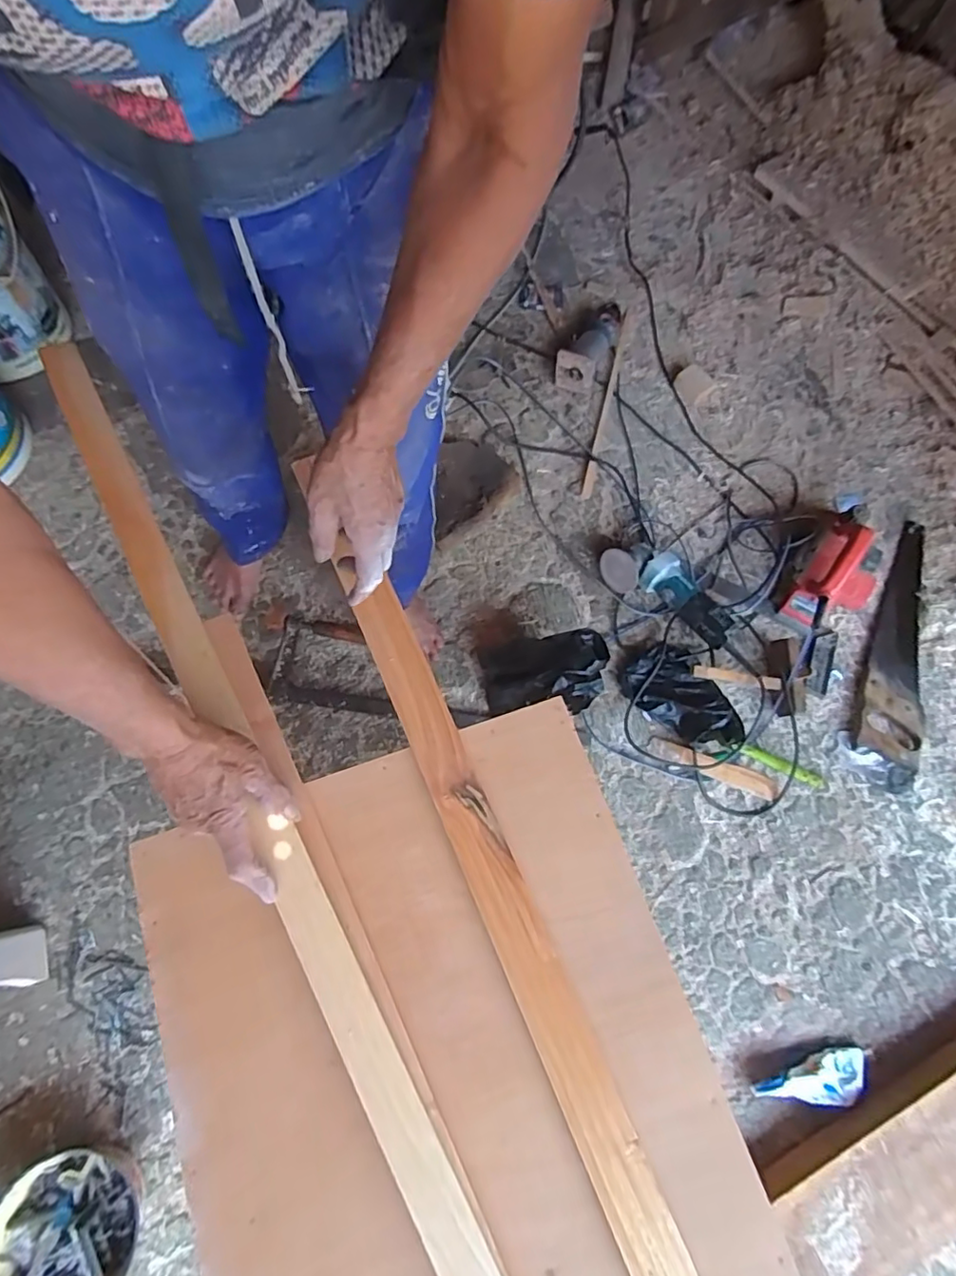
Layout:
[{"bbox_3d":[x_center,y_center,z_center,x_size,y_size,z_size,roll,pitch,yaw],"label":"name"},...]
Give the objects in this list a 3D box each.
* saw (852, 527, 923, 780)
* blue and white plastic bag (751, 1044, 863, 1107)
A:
[{"bbox_3d":[0.836,-0.001,1.135,0.120,0.031,0.507,23,72,5],"label":"saw"},{"bbox_3d":[0.516,0.685,0.888,0.178,0.030,0.062,-18,73,-9],"label":"blue and white plastic bag"}]

